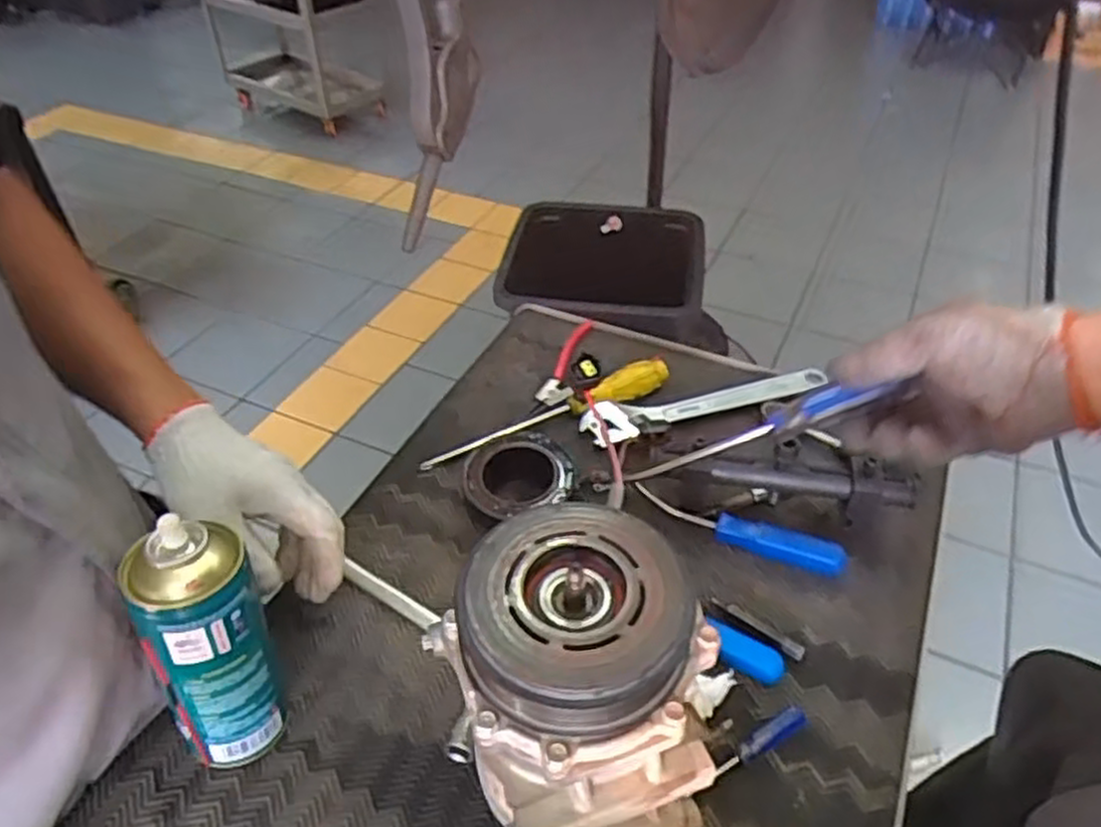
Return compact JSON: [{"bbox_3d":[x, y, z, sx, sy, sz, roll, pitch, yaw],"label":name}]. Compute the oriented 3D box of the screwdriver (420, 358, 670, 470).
[{"bbox_3d":[0.000,-0.003,0.737,0.254,0.026,0.028,-21,46,-21],"label":"screwdriver"}]

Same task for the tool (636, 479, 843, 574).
[{"bbox_3d":[0.152,0.095,0.638,0.172,0.024,0.025,16,45,17],"label":"tool"}]

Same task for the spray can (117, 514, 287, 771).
[{"bbox_3d":[-0.196,0.132,0.455,0.064,0.165,0.063,-21,46,-21],"label":"spray can"}]

